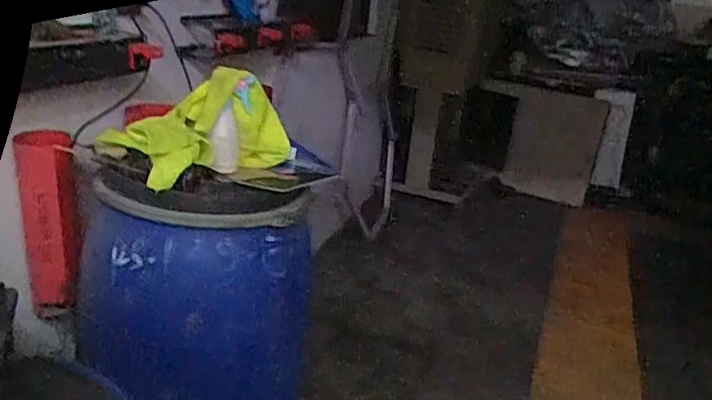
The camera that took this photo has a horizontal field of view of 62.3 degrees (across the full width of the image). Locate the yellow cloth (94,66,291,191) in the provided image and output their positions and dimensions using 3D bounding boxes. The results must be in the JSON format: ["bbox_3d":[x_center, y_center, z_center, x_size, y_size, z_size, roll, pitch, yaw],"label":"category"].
[{"bbox_3d":[-0.305,-0.151,1.171,0.133,0.193,0.337,23,27,35],"label":"yellow cloth"}]

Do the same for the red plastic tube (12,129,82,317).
[{"bbox_3d":[-0.650,0.061,1.265,0.111,0.406,0.100,-8,26,-32],"label":"red plastic tube"}]

